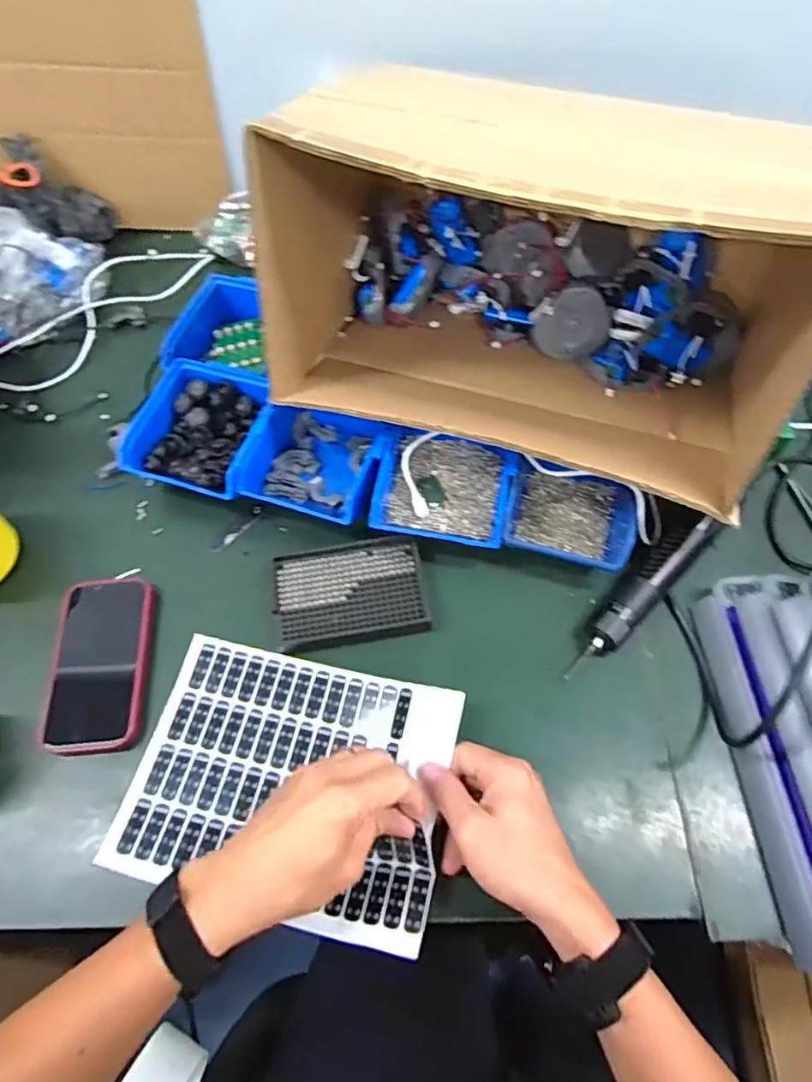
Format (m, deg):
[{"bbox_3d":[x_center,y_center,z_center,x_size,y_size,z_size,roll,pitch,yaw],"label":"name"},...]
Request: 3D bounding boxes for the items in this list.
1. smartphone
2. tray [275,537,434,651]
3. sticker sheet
[{"bbox_3d":[-0.265,0.103,0.542,0.083,0.016,0.152,-3,61,-1],"label":"smartphone"},{"bbox_3d":[-0.050,0.046,0.562,0.131,0.018,0.094,-8,61,-4],"label":"tray"},{"bbox_3d":[-0.092,0.182,0.487,0.248,0.029,0.185,9,62,13],"label":"sticker sheet"}]

